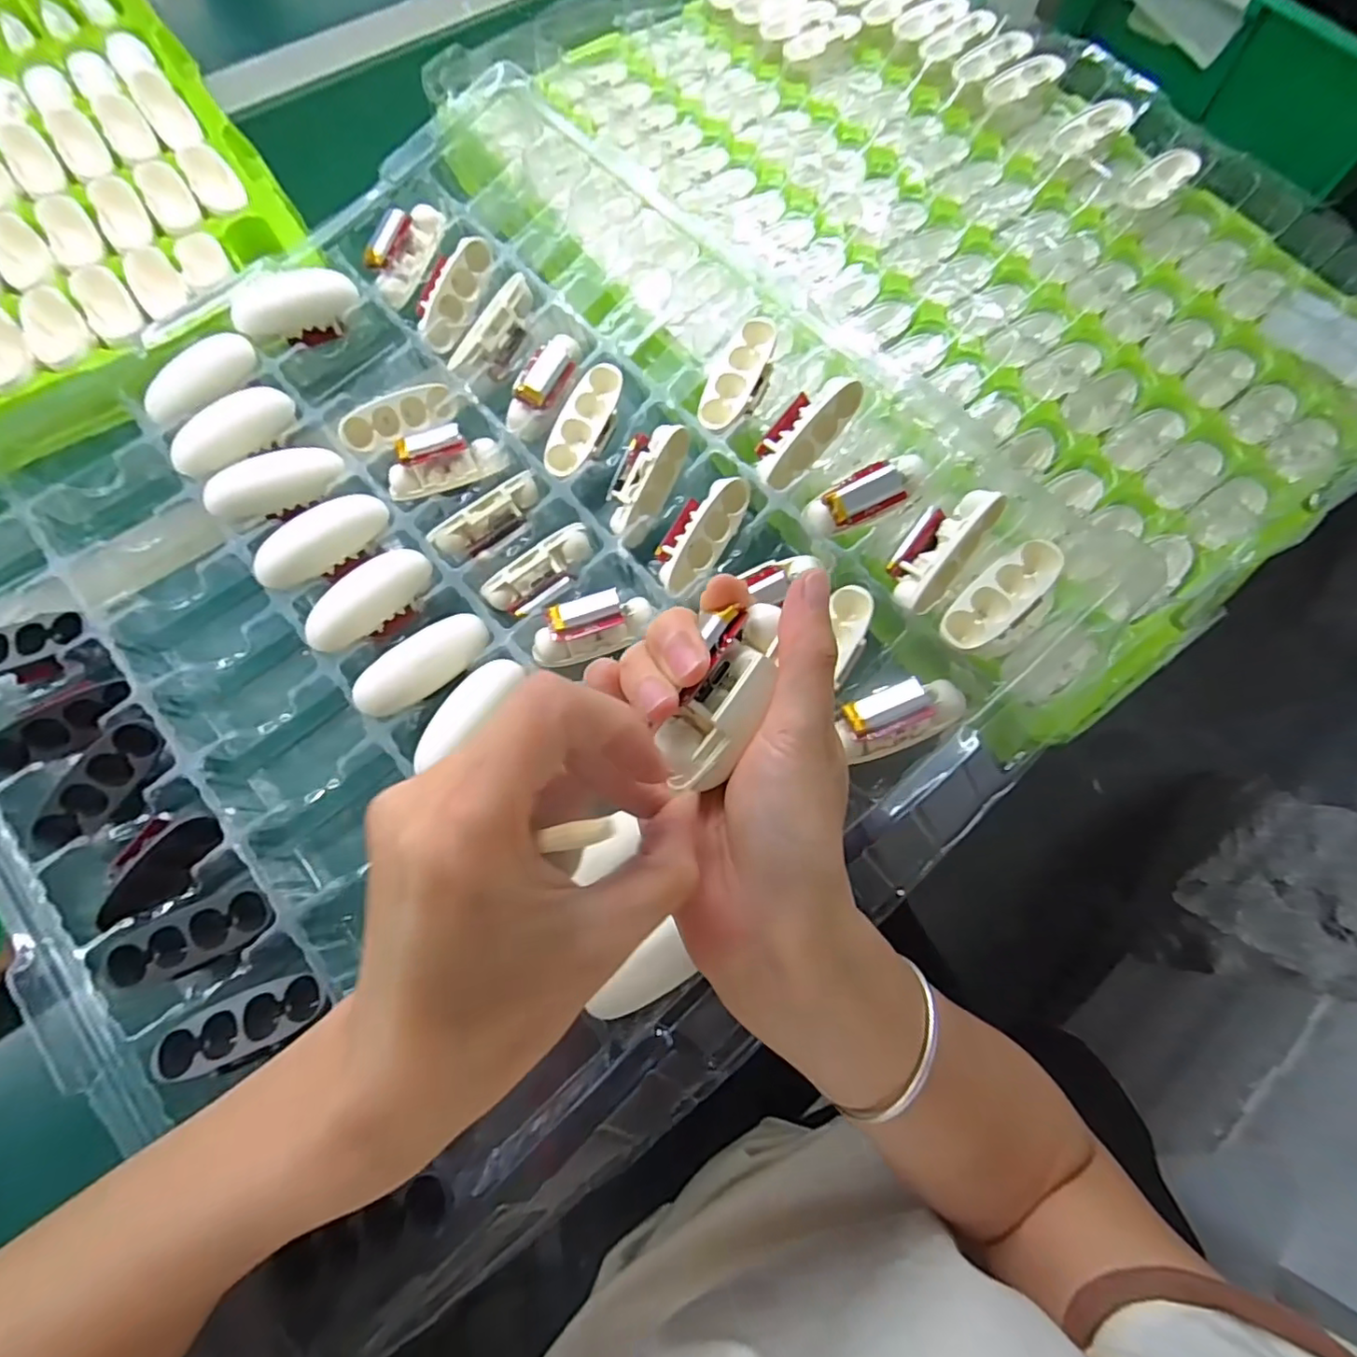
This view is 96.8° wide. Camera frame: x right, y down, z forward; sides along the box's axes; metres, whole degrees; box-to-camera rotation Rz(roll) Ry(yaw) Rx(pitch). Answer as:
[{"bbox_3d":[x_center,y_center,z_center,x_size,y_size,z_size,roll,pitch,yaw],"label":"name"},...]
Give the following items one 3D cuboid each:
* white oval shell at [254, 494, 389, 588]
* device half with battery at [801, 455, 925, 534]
[{"bbox_3d":[-0.178,-0.071,0.298,0.065,0.019,0.019,-37,75,-12],"label":"white oval shell"},{"bbox_3d":[0.089,-0.088,0.288,0.059,0.023,0.021,-25,73,6],"label":"device half with battery"}]

